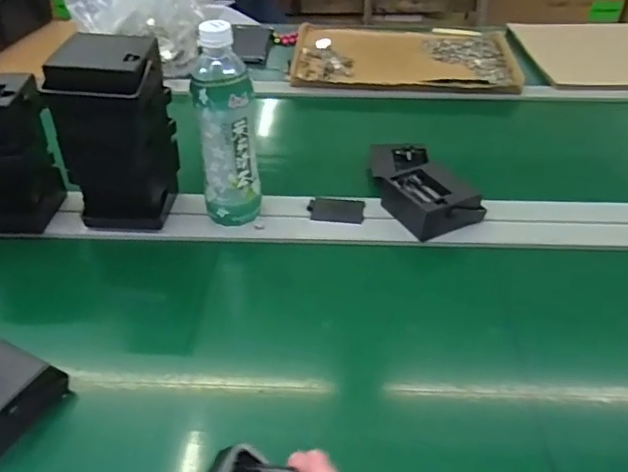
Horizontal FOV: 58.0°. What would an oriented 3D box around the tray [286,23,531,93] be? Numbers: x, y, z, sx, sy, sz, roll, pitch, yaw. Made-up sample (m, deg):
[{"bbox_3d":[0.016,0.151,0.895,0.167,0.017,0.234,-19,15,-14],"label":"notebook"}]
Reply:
[{"bbox_3d":[0.165,-0.325,1.025,0.395,0.027,0.283,1,40,1],"label":"tray"}]

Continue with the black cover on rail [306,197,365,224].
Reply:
[{"bbox_3d":[0.027,-0.031,0.679,0.065,0.013,0.043,6,40,7],"label":"black cover on rail"}]

